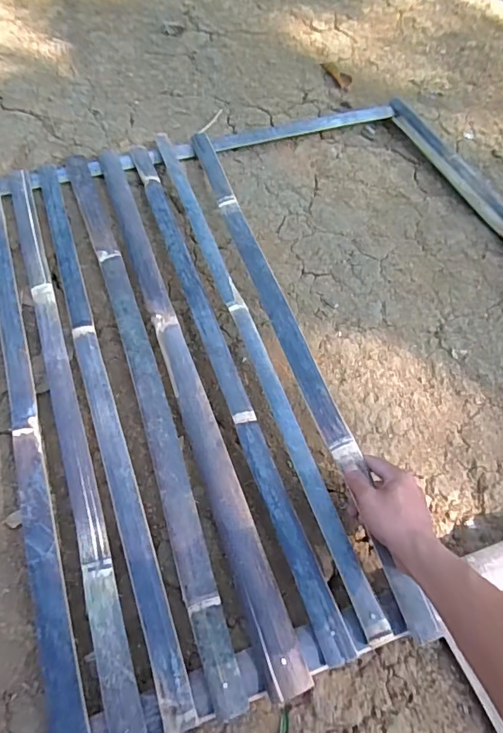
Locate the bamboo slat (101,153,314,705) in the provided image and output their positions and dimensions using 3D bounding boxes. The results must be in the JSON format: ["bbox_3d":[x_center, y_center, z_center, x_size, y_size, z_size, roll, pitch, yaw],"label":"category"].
[{"bbox_3d":[-0.111,-0.035,0.653,0.046,0.012,0.864,-16,62,-13],"label":"bamboo slat"}]

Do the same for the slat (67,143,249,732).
[{"bbox_3d":[-0.161,-0.026,0.652,0.045,0.011,0.866,-16,62,-13],"label":"slat"}]

